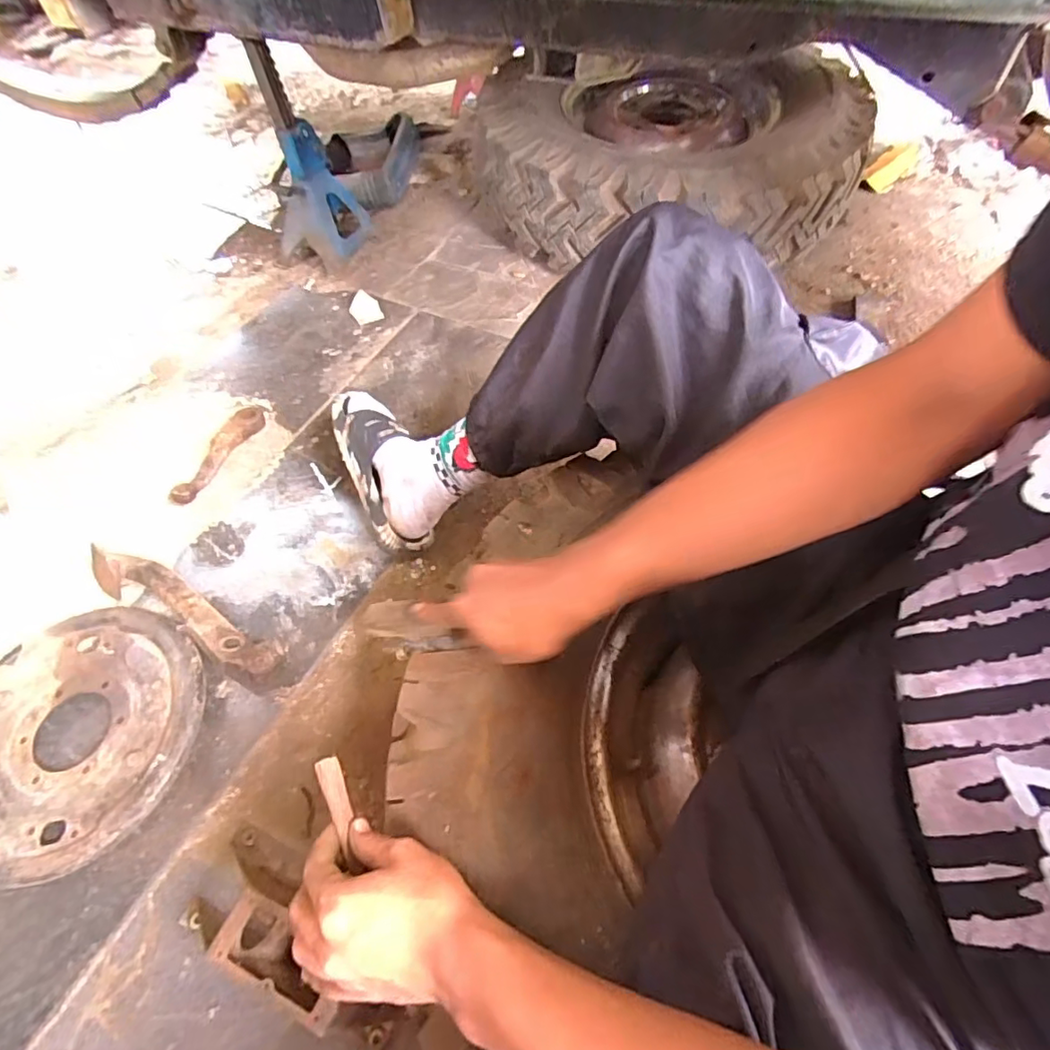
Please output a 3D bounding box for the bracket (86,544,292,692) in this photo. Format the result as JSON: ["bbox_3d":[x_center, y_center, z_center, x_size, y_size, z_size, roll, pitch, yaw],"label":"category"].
[{"bbox_3d":[-0.438,0.112,0.740,0.330,0.050,0.065,27,59,14],"label":"bracket"}]

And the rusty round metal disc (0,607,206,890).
[{"bbox_3d":[-0.525,0.244,0.668,0.284,0.033,0.287,-2,56,3],"label":"rusty round metal disc"}]

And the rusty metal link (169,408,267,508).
[{"bbox_3d":[-0.479,-0.117,0.888,0.050,0.032,0.206,18,59,15],"label":"rusty metal link"}]

